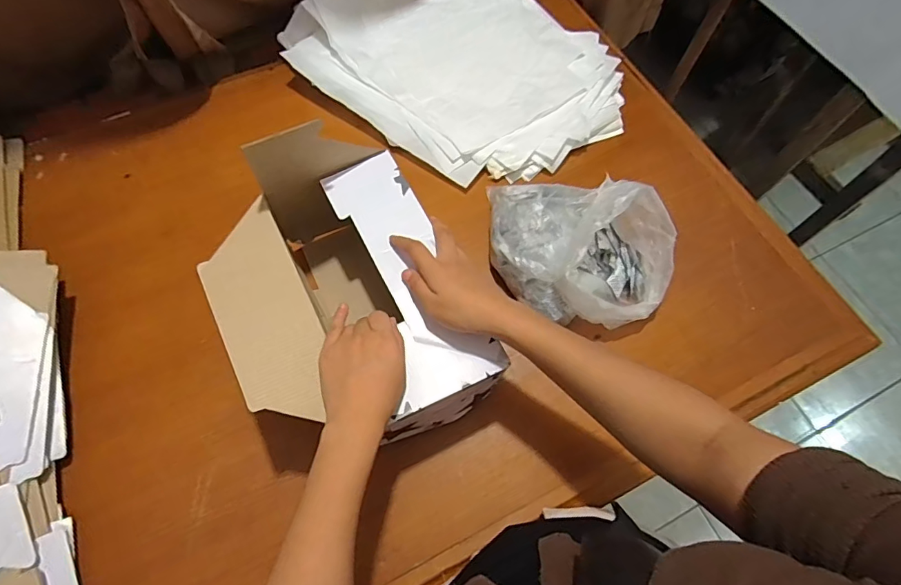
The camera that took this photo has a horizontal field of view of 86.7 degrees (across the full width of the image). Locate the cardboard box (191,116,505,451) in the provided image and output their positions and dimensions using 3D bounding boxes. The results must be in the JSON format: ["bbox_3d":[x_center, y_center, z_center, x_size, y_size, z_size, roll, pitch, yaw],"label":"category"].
[{"bbox_3d":[-0.111,0.014,0.521,0.222,0.137,0.296,-24,69,-10],"label":"cardboard box"}]

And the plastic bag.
[{"bbox_3d":[0.148,-0.051,0.573,0.233,0.114,0.174,16,67,7],"label":"plastic bag"}]

